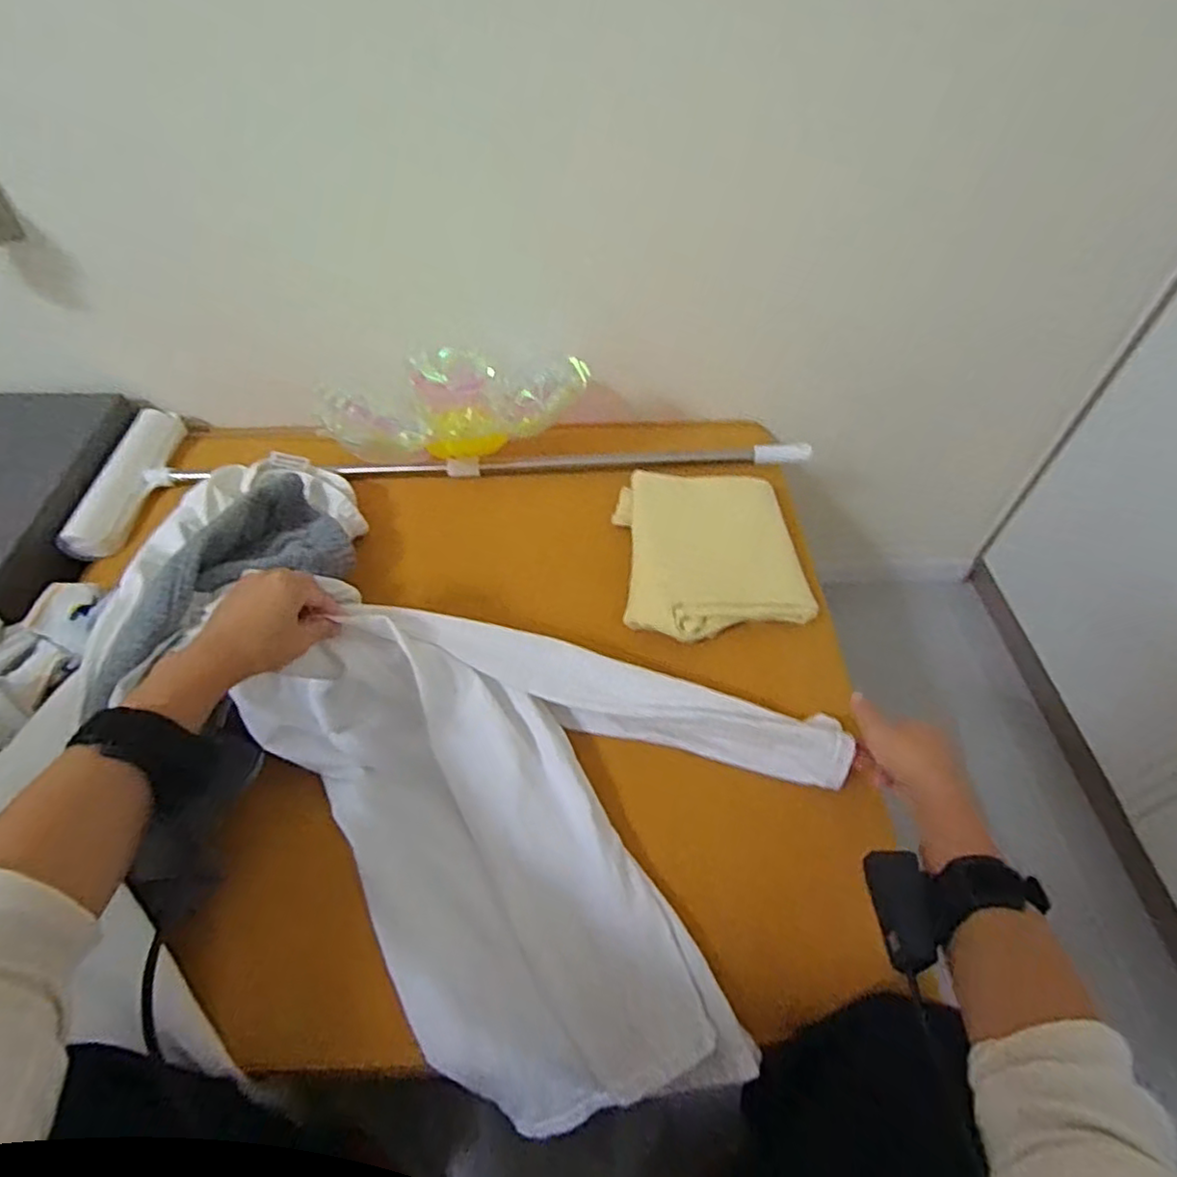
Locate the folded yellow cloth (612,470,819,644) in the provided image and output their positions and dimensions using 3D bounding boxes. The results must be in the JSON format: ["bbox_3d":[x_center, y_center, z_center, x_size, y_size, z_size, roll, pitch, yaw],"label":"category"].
[{"bbox_3d":[0.136,-0.041,0.737,0.194,0.034,0.224,-3,52,-4],"label":"folded yellow cloth"}]

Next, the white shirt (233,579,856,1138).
[{"bbox_3d":[-0.055,0.192,0.536,0.445,0.183,0.339,17,54,12],"label":"white shirt"}]

